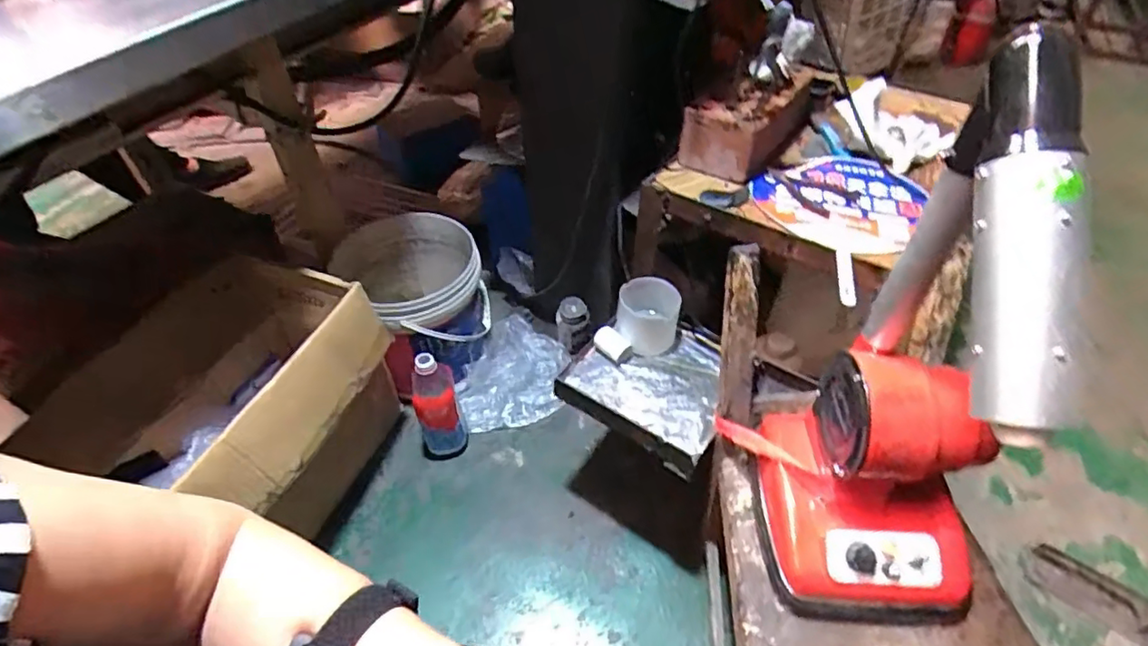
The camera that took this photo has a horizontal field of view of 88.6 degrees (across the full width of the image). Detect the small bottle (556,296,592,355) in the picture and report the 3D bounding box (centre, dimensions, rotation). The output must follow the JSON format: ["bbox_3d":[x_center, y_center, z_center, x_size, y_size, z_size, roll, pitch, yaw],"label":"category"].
[{"bbox_3d":[0.001,0.006,1.137,0.066,0.100,0.055,-6,47,-5],"label":"small bottle"}]

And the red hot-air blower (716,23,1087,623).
[{"bbox_3d":[0.286,0.049,0.486,0.178,0.464,0.224,-3,47,-2],"label":"red hot-air blower"}]

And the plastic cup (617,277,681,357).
[{"bbox_3d":[0.109,-0.009,0.860,0.088,0.081,0.076,9,47,9],"label":"plastic cup"}]

